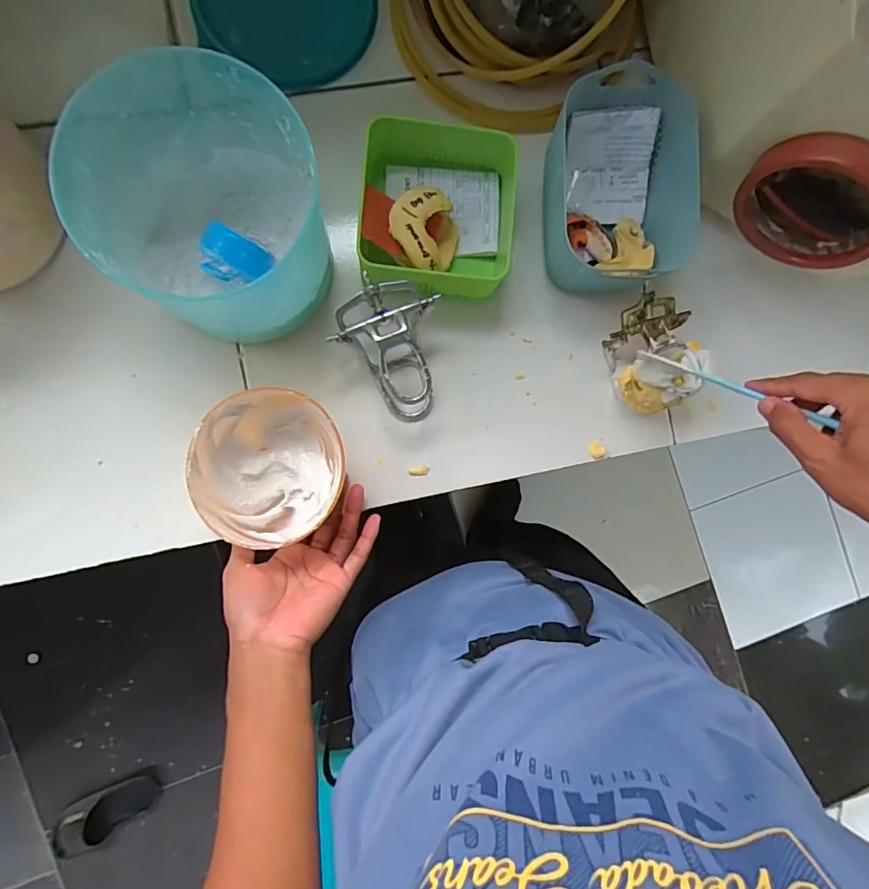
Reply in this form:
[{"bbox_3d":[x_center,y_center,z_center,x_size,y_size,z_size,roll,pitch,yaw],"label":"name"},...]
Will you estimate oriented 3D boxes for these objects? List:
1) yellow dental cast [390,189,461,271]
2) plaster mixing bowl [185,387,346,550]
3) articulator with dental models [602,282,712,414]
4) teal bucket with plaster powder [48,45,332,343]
[{"bbox_3d":[-0.008,-0.188,0.453,0.061,0.048,0.067,0,90,-6],"label":"yellow dental cast"},{"bbox_3d":[-0.133,0.017,0.425,0.109,0.069,0.118,0,90,-6],"label":"plaster mixing bowl"},{"bbox_3d":[0.201,-0.083,0.468,0.068,0.075,0.107,-22,92,-5],"label":"articulator with dental models"},{"bbox_3d":[-0.165,-0.176,0.399,0.152,0.146,0.147,0,90,-6],"label":"teal bucket with plaster powder"}]

